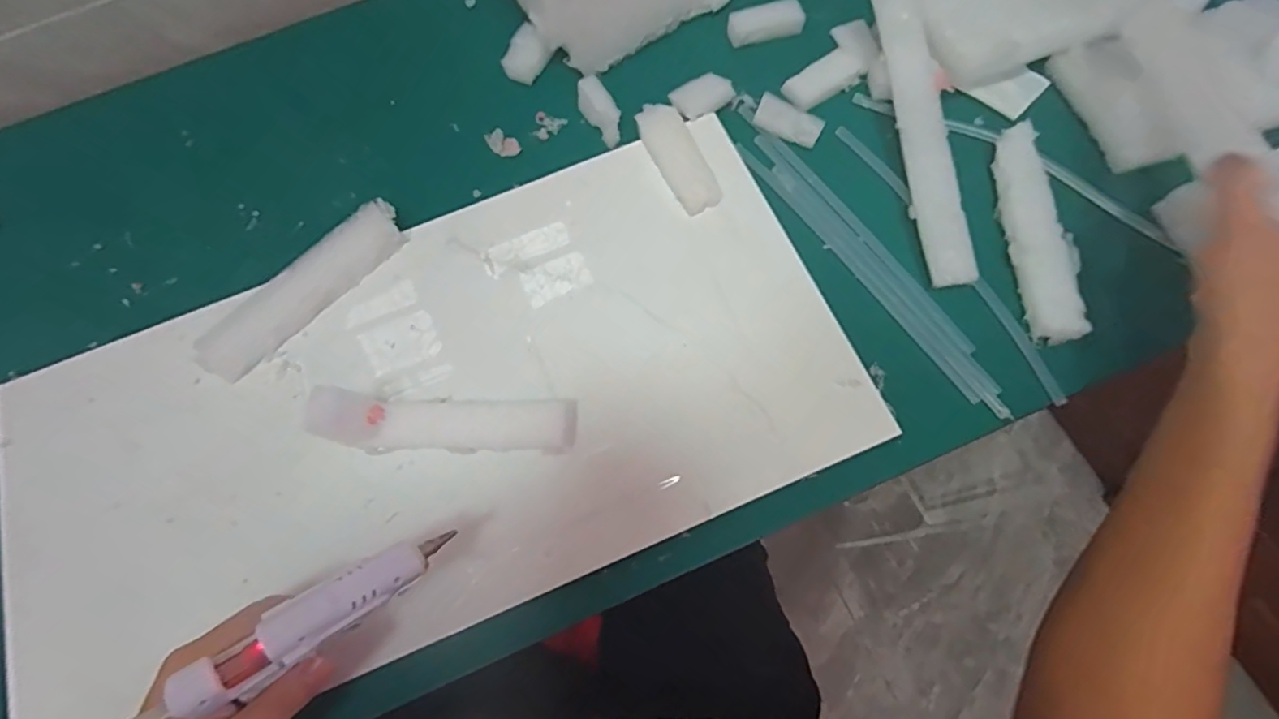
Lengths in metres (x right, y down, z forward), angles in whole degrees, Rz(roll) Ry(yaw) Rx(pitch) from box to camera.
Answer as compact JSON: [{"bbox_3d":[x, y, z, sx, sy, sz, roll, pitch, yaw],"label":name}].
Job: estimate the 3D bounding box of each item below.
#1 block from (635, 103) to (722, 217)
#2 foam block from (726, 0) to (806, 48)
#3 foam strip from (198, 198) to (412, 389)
[{"bbox_3d":[0.031,-0.164,0.489,0.035,0.013,0.101,-25,71,-6],"label":"block"},{"bbox_3d":[0.110,-0.295,0.529,0.067,0.023,0.021,-16,70,-3],"label":"foam block"},{"bbox_3d":[-0.252,-0.053,0.457,0.035,0.026,0.171,41,77,15],"label":"foam strip"}]

